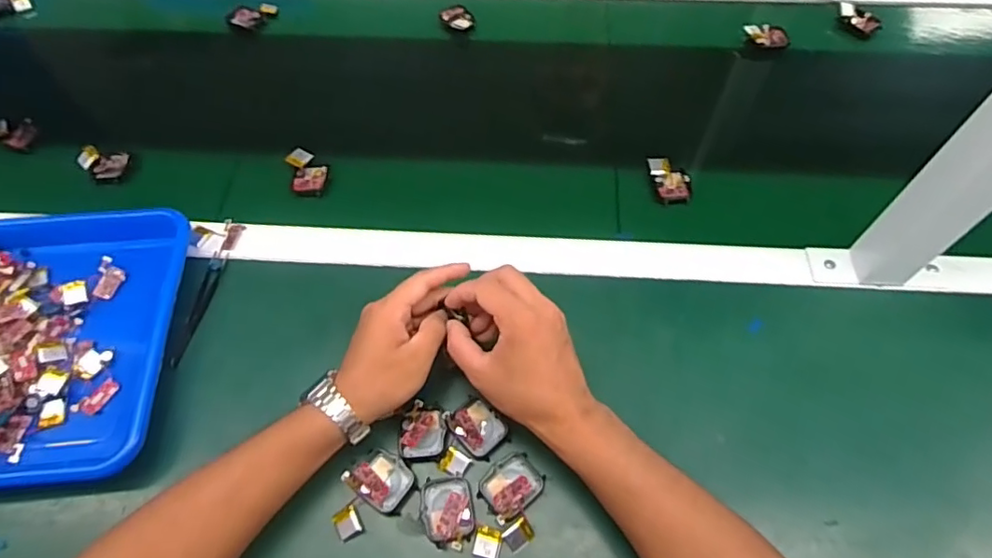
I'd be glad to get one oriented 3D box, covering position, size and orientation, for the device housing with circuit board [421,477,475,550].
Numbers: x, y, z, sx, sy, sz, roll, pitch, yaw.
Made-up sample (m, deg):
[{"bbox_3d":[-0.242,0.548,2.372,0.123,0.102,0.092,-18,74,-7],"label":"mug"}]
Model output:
[{"bbox_3d":[-0.037,0.176,0.432,0.038,0.010,0.050,-10,60,-5],"label":"device housing with circuit board"}]

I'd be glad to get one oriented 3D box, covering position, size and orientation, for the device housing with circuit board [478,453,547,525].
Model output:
[{"bbox_3d":[0.012,0.159,0.441,0.048,0.012,0.040,-37,66,-19],"label":"device housing with circuit board"}]

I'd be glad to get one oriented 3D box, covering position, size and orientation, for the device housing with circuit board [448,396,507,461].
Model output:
[{"bbox_3d":[-0.013,0.118,0.460,0.043,0.016,0.037,38,67,21],"label":"device housing with circuit board"}]

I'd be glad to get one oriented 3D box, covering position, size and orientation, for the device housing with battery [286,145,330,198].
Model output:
[{"bbox_3d":[-0.199,-0.117,0.606,0.038,0.016,0.058,-14,60,-7],"label":"device housing with battery"}]

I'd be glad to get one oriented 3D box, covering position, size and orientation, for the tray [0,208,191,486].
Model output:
[{"bbox_3d":[-0.448,0.055,0.495,0.334,0.053,0.256,-4,60,-2],"label":"tray"}]

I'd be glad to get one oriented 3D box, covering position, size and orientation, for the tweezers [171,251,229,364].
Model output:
[{"bbox_3d":[-0.274,0.026,0.532,0.014,0.009,0.117,5,60,4],"label":"tweezers"}]

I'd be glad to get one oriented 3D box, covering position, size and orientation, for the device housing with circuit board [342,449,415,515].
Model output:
[{"bbox_3d":[-0.090,0.155,0.444,0.047,0.014,0.038,30,64,17],"label":"device housing with circuit board"}]

